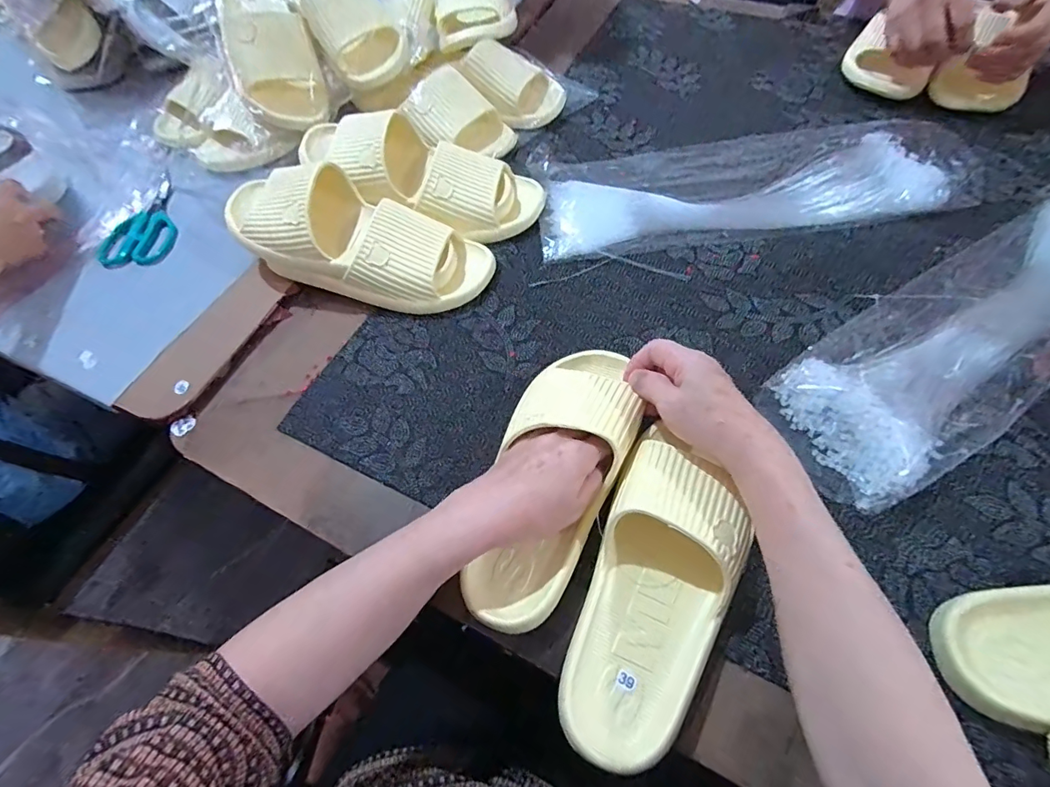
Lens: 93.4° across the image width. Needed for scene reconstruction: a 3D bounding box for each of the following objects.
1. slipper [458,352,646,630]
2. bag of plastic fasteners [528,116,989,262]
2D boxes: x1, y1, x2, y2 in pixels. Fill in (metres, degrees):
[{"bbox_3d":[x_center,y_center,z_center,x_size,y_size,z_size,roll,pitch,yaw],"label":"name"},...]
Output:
[{"bbox_3d":[0.025,0.061,0.395,0.097,0.065,0.239,19,72,13],"label":"slipper"},{"bbox_3d":[0.262,-0.257,0.574,0.490,0.031,0.171,-7,61,0],"label":"bag of plastic fasteners"}]

